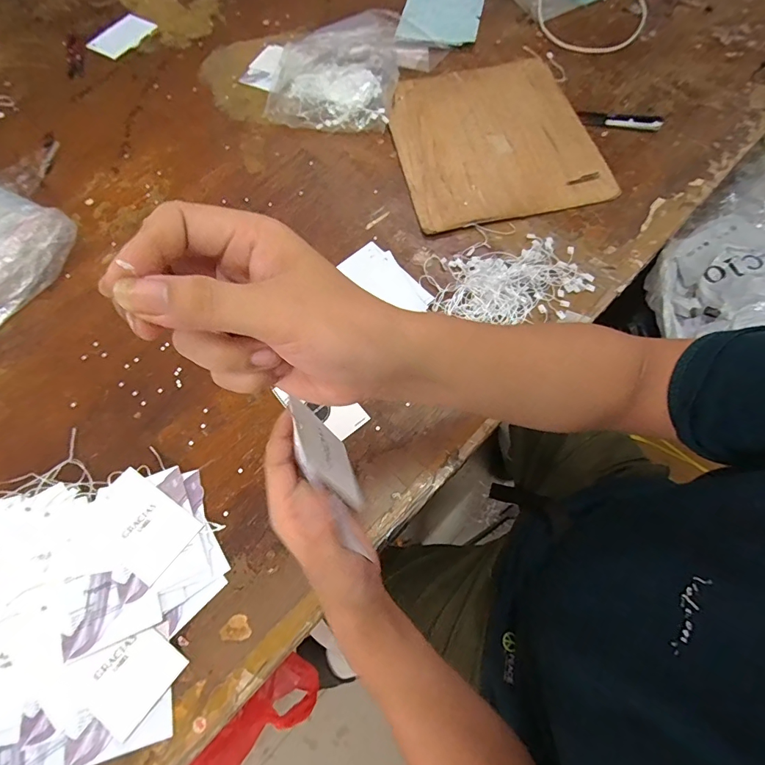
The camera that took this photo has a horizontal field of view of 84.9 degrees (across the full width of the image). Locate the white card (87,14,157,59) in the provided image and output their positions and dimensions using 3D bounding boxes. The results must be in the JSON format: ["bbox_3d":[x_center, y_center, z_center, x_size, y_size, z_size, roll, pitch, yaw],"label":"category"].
[{"bbox_3d":[-0.433,-0.577,0.697,0.069,0.010,0.102,25,70,13],"label":"white card"}]

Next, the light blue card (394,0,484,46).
[{"bbox_3d":[0.096,-0.597,0.676,0.123,0.009,0.156,12,67,4],"label":"light blue card"}]

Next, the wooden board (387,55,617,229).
[{"bbox_3d":[0.143,-0.335,0.562,0.246,0.009,0.296,-11,66,-2],"label":"wooden board"}]

